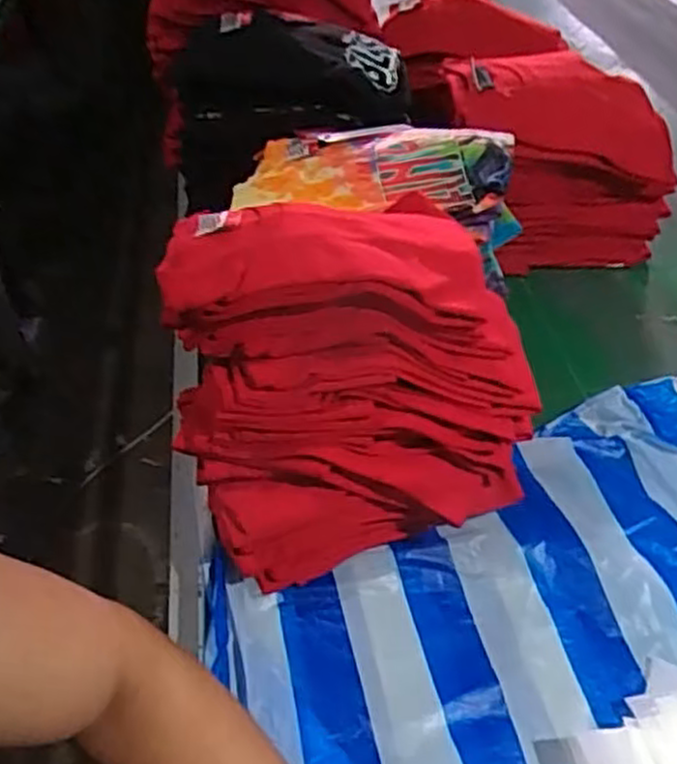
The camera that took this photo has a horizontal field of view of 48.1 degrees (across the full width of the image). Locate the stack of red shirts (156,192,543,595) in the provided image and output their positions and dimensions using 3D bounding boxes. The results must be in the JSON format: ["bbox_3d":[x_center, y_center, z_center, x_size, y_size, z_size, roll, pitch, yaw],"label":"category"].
[{"bbox_3d":[0.005,0.001,0.703,0.297,0.282,0.220,-11,44,-12],"label":"stack of red shirts"}]

